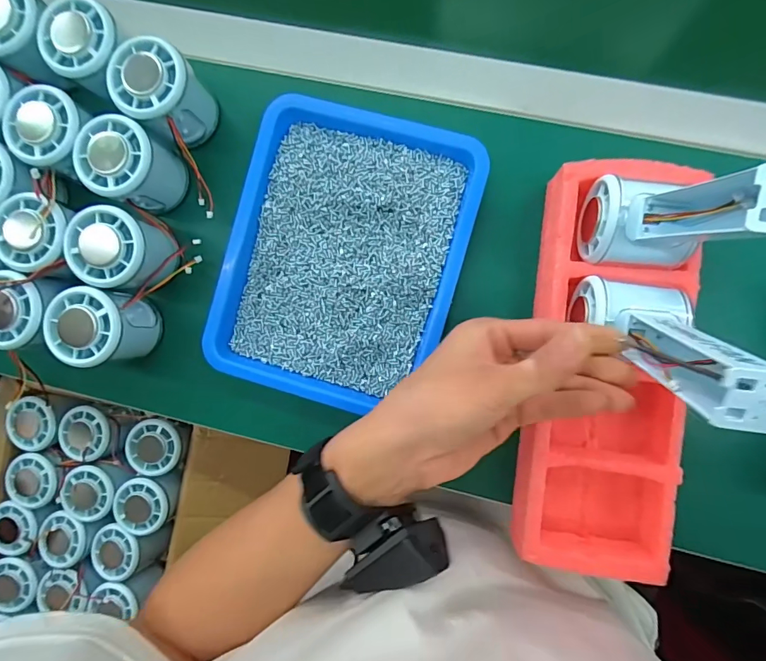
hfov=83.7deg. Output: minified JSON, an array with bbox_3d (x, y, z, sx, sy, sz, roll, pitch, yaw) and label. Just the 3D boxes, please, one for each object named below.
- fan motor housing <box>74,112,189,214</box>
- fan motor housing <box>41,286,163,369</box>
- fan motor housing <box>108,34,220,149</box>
[{"bbox_3d":[-0.190,-0.124,0.325,0.049,0.057,0.054,28,91,5],"label":"fan motor housing"},{"bbox_3d":[-0.210,-0.002,0.328,0.053,0.056,0.054,11,90,5],"label":"fan motor housing"},{"bbox_3d":[-0.164,-0.178,0.325,0.055,0.060,0.054,0,89,5],"label":"fan motor housing"}]

